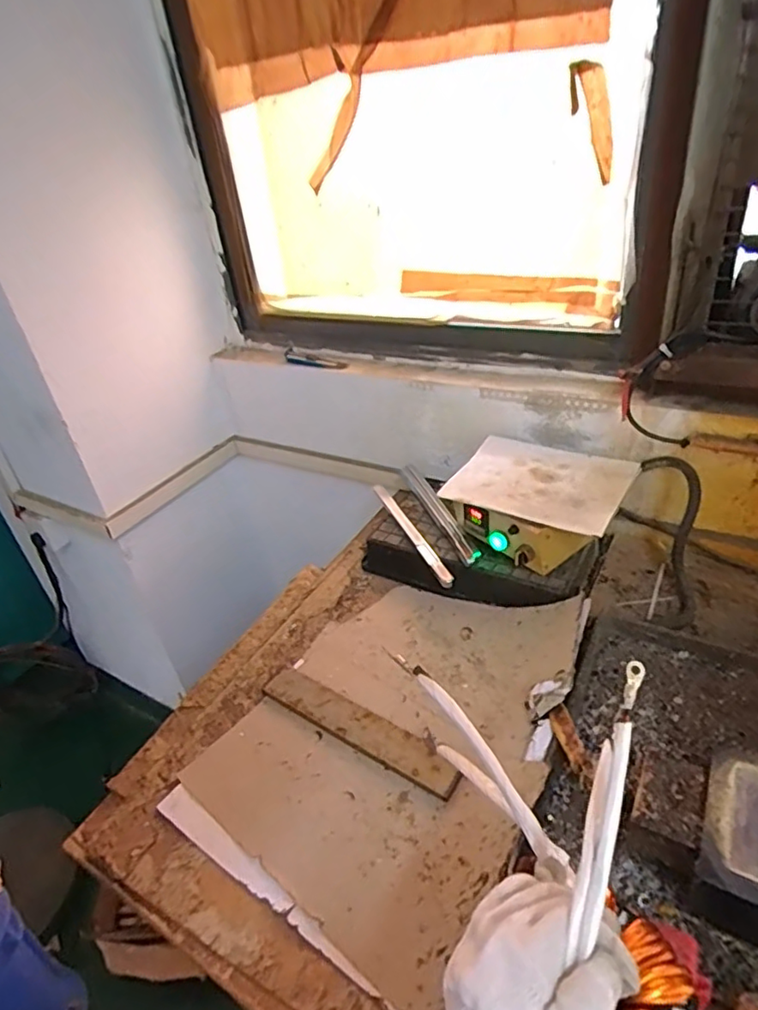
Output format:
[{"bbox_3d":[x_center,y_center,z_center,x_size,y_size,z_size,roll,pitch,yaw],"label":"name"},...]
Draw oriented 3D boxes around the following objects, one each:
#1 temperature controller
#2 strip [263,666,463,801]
[{"bbox_3d":[0.250,-0.006,0.916,0.255,0.091,0.208,20,43,35],"label":"temperature controller"},{"bbox_3d":[-0.027,0.288,0.752,0.293,0.020,0.052,17,41,32],"label":"strip"}]

